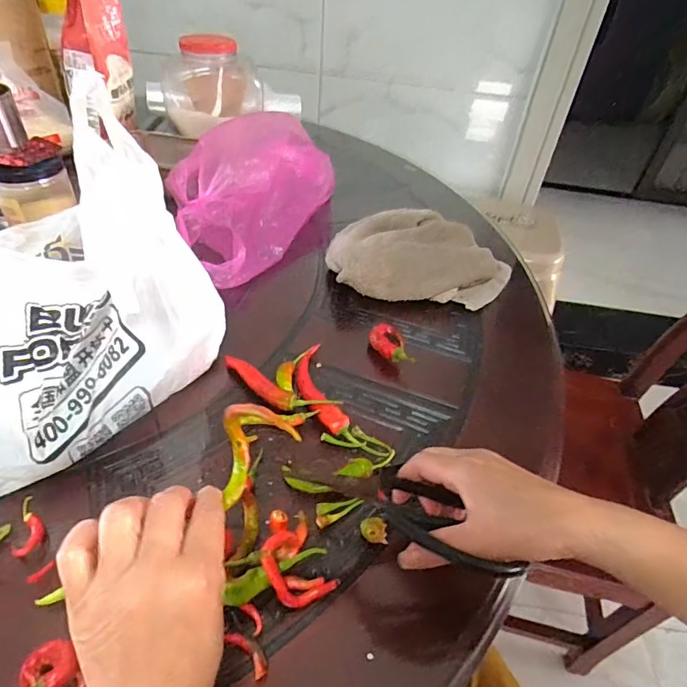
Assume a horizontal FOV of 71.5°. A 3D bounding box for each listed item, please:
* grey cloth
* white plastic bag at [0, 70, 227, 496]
[{"bbox_3d":[0.098,-0.116,0.638,0.234,0.070,0.142,3,43,-3],"label":"grey cloth"},{"bbox_3d":[-0.231,-0.040,0.367,0.127,0.258,0.273,27,47,21],"label":"white plastic bag"}]

